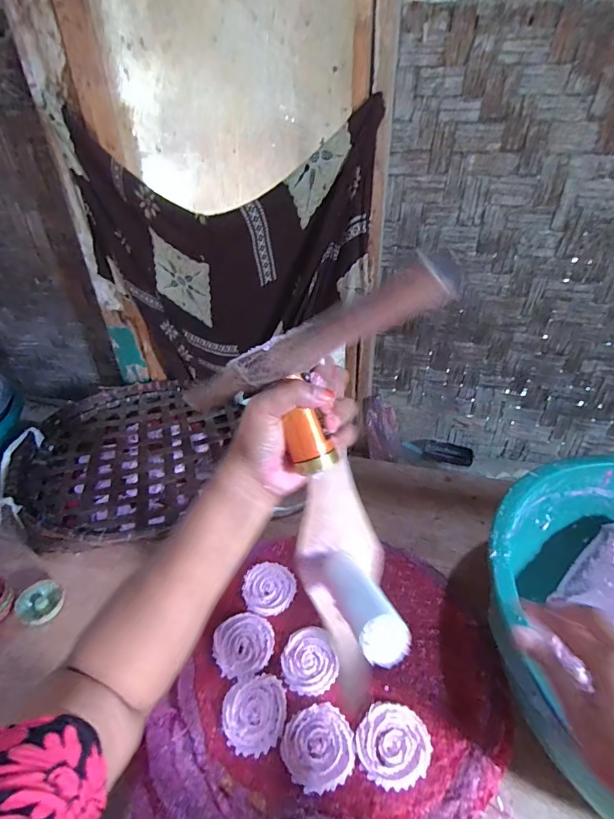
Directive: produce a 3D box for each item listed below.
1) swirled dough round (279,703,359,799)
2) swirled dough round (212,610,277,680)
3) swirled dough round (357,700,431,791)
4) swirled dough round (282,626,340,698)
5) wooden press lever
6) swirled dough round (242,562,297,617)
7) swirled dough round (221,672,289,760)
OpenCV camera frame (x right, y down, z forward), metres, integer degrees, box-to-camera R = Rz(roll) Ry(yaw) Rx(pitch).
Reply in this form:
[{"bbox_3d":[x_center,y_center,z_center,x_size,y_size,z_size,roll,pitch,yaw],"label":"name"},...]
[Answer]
[{"bbox_3d":[0.012,0.370,0.452,0.076,0.008,0.080,-1,35,1],"label":"swirled dough round"},{"bbox_3d":[-0.083,0.307,0.539,0.075,0.011,0.076,-1,35,1],"label":"swirled dough round"},{"bbox_3d":[0.094,0.367,0.450,0.073,0.007,0.078,-1,35,1],"label":"swirled dough round"},{"bbox_3d":[0.004,0.321,0.527,0.069,0.004,0.078,-8,35,-9],"label":"swirled dough round"},{"bbox_3d":[-0.009,-0.037,0.270,0.228,0.029,0.023,-20,19,41],"label":"wooden press lever"},{"bbox_3d":[-0.056,0.261,0.602,0.075,0.007,0.078,-1,35,1],"label":"swirled dough round"},{"bbox_3d":[-0.061,0.349,0.475,0.071,0.007,0.077,-1,35,1],"label":"swirled dough round"}]

